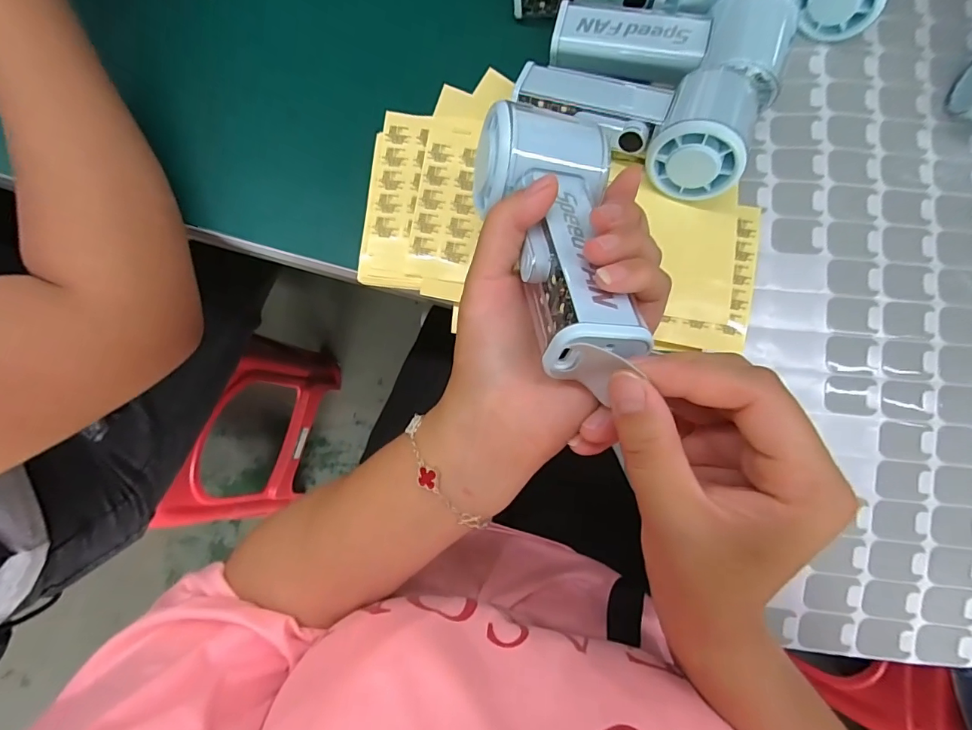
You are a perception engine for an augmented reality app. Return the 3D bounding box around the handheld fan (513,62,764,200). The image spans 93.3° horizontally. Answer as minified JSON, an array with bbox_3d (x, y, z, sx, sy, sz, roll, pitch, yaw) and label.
[{"bbox_3d":[0.095,-0.166,0.298,0.151,0.048,0.073,19,84,2],"label":"handheld fan"}]

